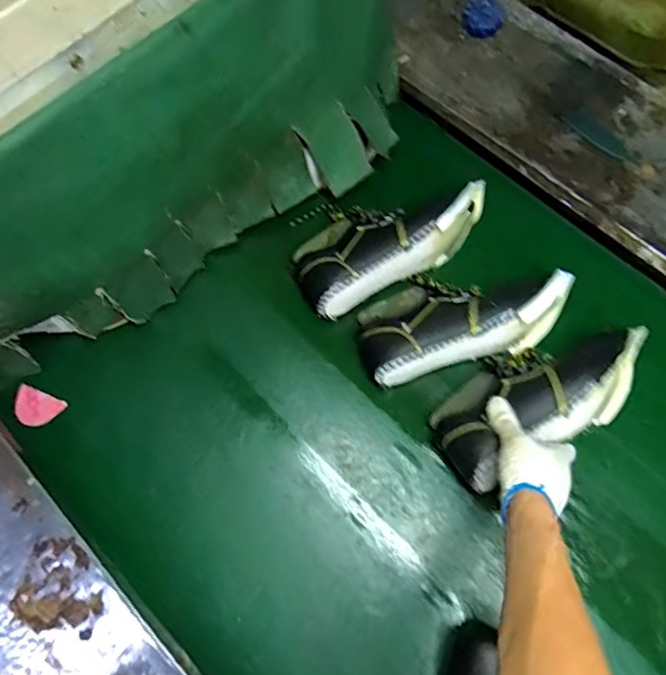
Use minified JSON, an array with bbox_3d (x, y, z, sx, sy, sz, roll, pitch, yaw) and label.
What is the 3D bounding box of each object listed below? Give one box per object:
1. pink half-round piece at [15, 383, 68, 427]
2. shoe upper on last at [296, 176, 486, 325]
[{"bbox_3d":[-0.410,0.095,0.724,0.069,0.014,0.050,28,54,13],"label":"pink half-round piece"},{"bbox_3d":[0.081,-0.153,0.748,0.300,0.082,0.139,-29,73,-7],"label":"shoe upper on last"}]

